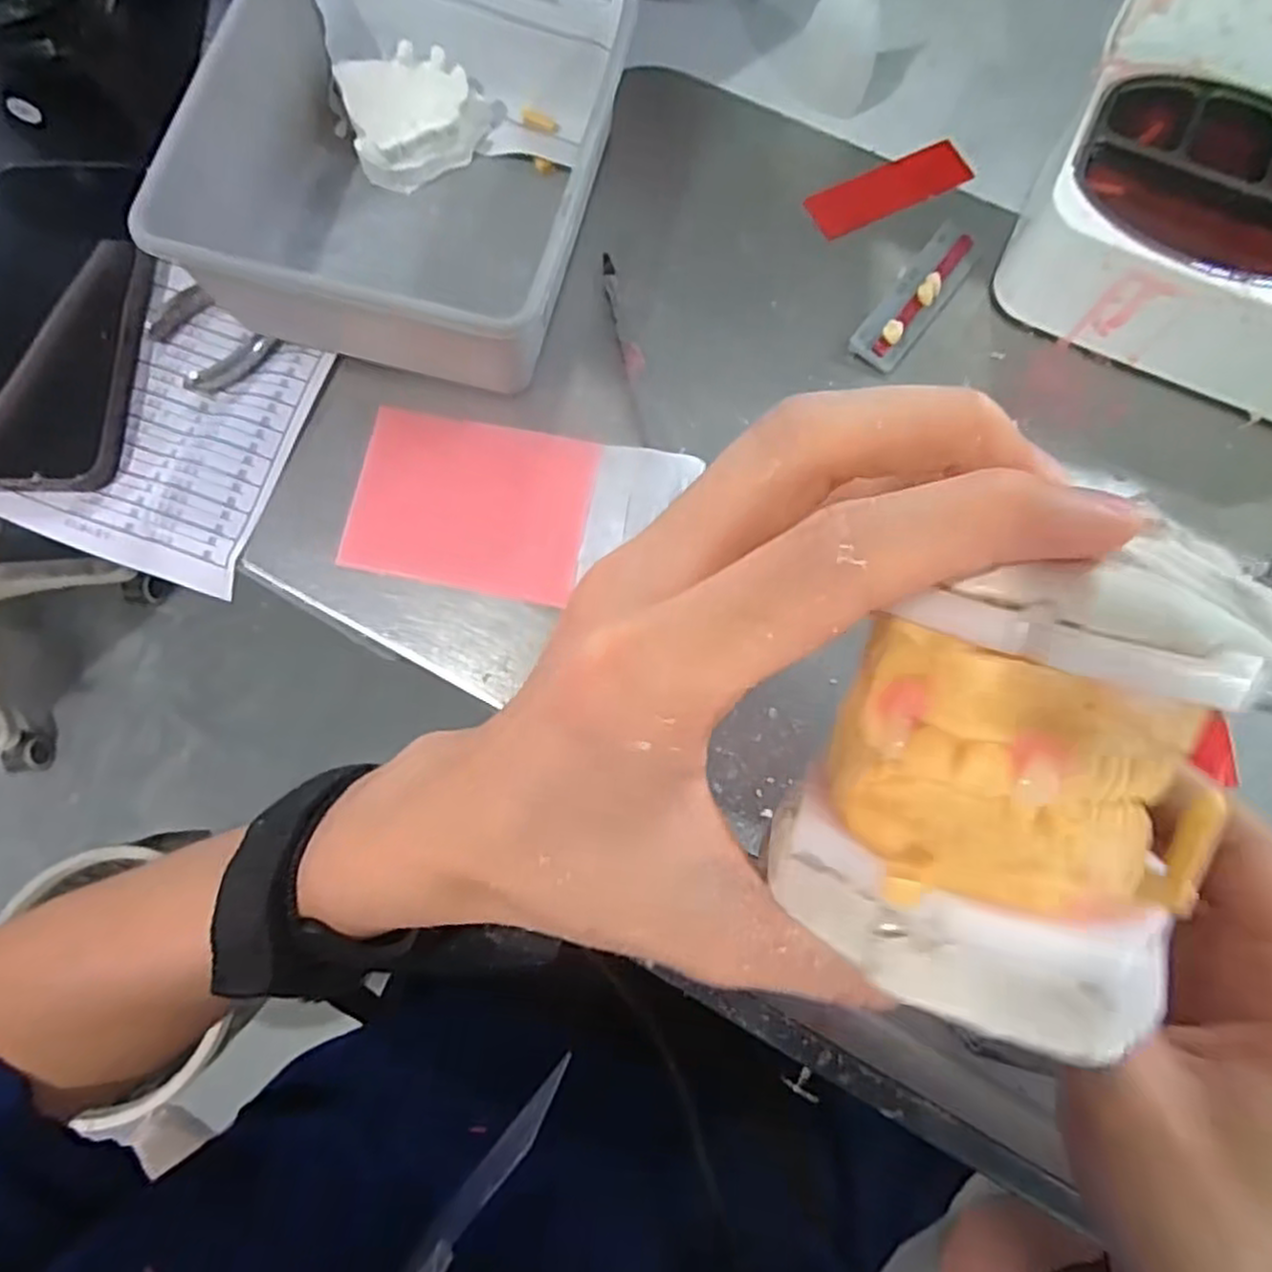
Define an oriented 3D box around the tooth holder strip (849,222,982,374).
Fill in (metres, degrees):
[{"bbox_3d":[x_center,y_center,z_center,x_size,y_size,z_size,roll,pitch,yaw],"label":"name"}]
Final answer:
[{"bbox_3d":[0.129,-0.156,0.335,0.022,0.010,0.085,37,80,9],"label":"tooth holder strip"}]

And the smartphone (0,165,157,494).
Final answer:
[{"bbox_3d":[-0.269,-0.148,0.340,0.080,0.013,0.169,3,77,2],"label":"smartphone"}]

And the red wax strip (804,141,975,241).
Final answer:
[{"bbox_3d":[0.124,-0.216,0.357,0.085,0.004,0.028,-28,72,-9],"label":"red wax strip"}]

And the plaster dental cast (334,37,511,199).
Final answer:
[{"bbox_3d":[-0.098,-0.242,0.344,0.067,0.029,0.052,-17,77,-3],"label":"plaster dental cast"}]

